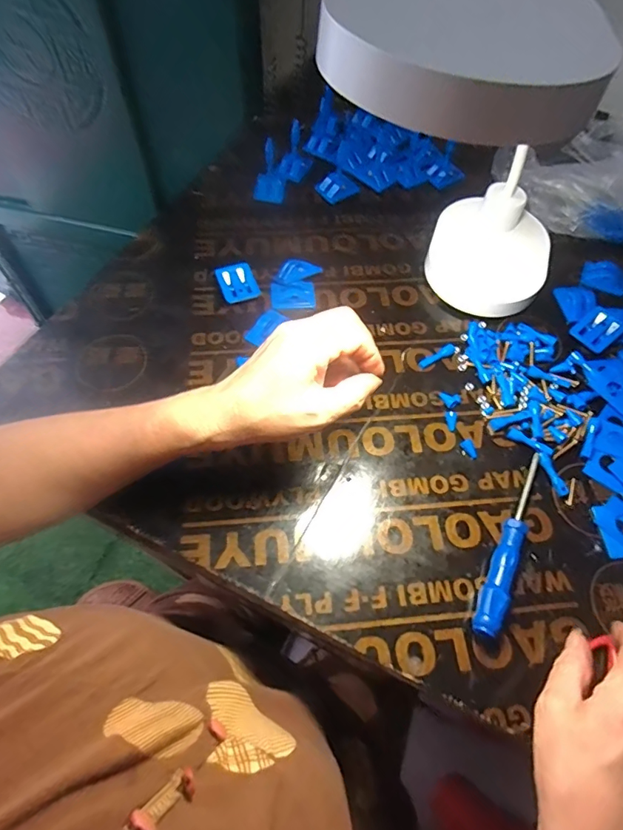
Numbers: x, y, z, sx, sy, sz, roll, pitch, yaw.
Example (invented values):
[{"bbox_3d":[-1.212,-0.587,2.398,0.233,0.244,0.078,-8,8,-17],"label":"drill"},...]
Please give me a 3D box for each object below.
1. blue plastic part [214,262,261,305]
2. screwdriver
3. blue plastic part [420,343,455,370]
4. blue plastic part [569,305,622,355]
[{"bbox_3d":[-0.074,-0.133,0.475,0.037,0.006,0.047,-16,64,-15],"label":"blue plastic part"},{"bbox_3d":[0.151,0.093,0.358,0.020,0.021,0.147,24,64,12],"label":"screwdriver"},{"bbox_3d":[0.118,-0.054,0.445,0.040,0.004,0.010,-31,66,-16],"label":"blue plastic part"},{"bbox_3d":[0.277,-0.082,0.459,0.045,0.009,0.037,-35,67,-18],"label":"blue plastic part"}]

